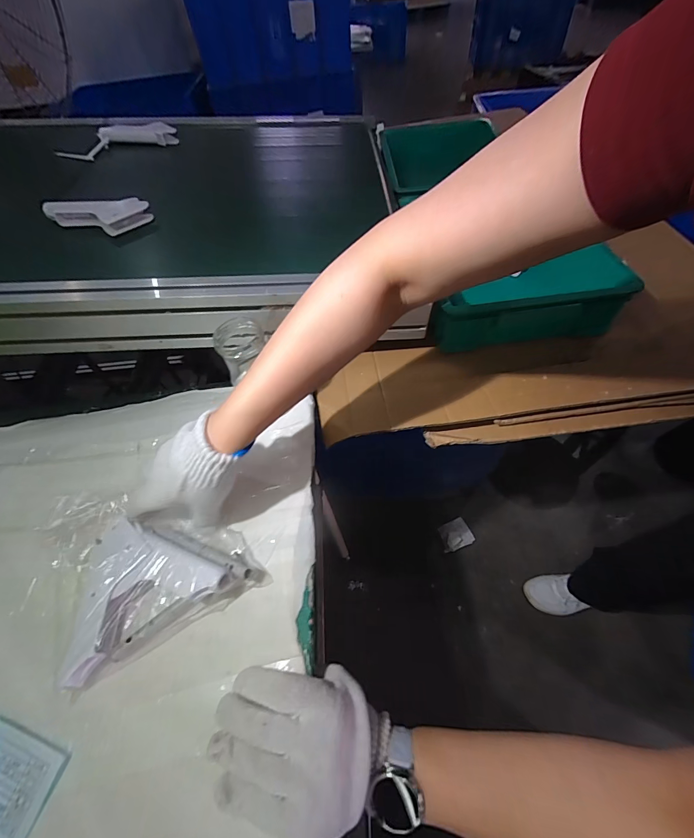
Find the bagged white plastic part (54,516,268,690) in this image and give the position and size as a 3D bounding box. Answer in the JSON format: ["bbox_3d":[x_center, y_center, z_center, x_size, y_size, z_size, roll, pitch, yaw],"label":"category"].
[{"bbox_3d":[-0.187,0.144,0.354,0.171,0.040,0.125,-25,55,-13],"label":"bagged white plastic part"}]

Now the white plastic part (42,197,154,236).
[{"bbox_3d":[-0.369,-0.305,0.532,0.139,0.037,0.063,4,54,8],"label":"white plastic part"}]

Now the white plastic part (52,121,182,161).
[{"bbox_3d":[-0.455,-0.552,0.713,0.224,0.037,0.074,-30,56,-16],"label":"white plastic part"}]

